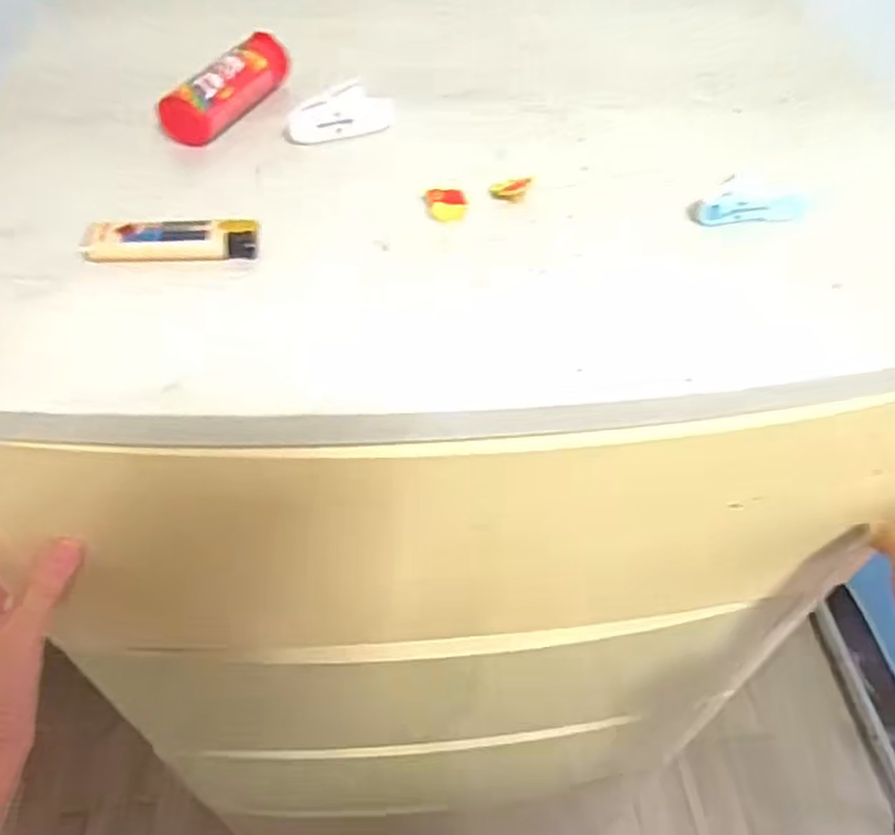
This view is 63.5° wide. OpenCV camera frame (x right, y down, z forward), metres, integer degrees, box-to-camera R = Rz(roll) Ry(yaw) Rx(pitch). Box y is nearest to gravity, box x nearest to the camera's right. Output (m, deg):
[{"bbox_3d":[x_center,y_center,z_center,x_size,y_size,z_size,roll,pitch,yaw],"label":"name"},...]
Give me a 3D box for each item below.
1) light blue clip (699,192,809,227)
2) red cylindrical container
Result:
[{"bbox_3d":[0.163,-0.112,0.387,0.054,0.008,0.019,3,49,2],"label":"light blue clip"},{"bbox_3d":[-0.131,-0.203,0.440,0.031,0.027,0.102,22,52,18],"label":"red cylindrical container"}]

